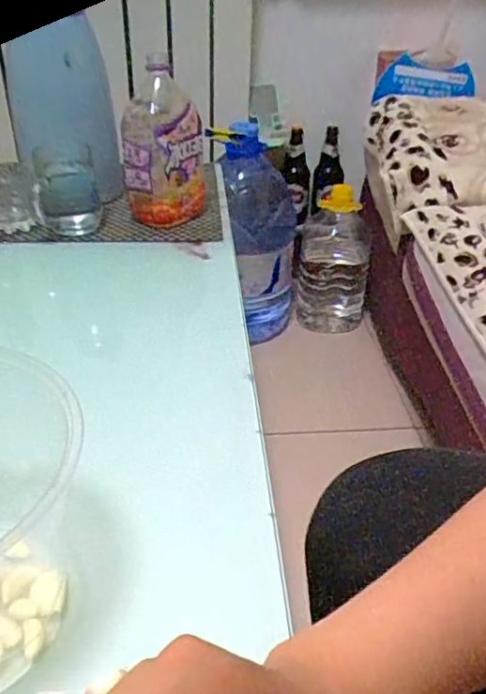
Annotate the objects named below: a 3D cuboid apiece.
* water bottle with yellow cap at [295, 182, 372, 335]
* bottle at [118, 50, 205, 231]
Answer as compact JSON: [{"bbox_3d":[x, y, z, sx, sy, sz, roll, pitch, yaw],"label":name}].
[{"bbox_3d":[0.208,-0.179,1.376,0.160,0.331,0.173,6,35,9],"label":"water bottle with yellow cap"},{"bbox_3d":[-0.104,-0.260,0.755,0.100,0.183,0.108,-5,35,-7],"label":"bottle"}]

